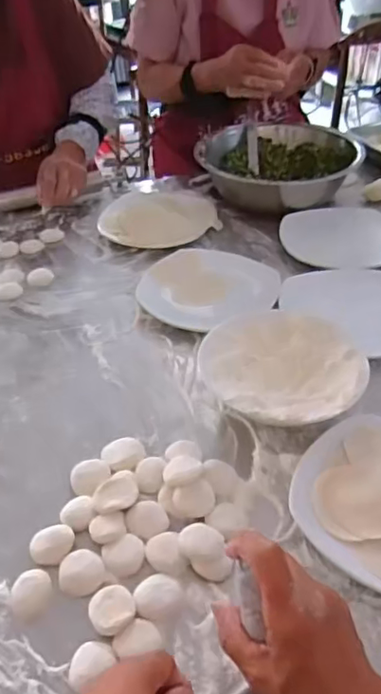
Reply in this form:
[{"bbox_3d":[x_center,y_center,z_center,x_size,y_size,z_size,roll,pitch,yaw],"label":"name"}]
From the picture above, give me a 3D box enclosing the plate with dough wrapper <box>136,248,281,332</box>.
[{"bbox_3d":[0.023,-0.082,0.752,0.177,0.027,0.146,20,58,29],"label":"plate with dough wrapper"}]

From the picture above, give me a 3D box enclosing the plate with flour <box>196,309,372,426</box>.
[{"bbox_3d":[0.097,0.034,0.604,0.169,0.056,0.161,-2,41,1],"label":"plate with flour"}]

